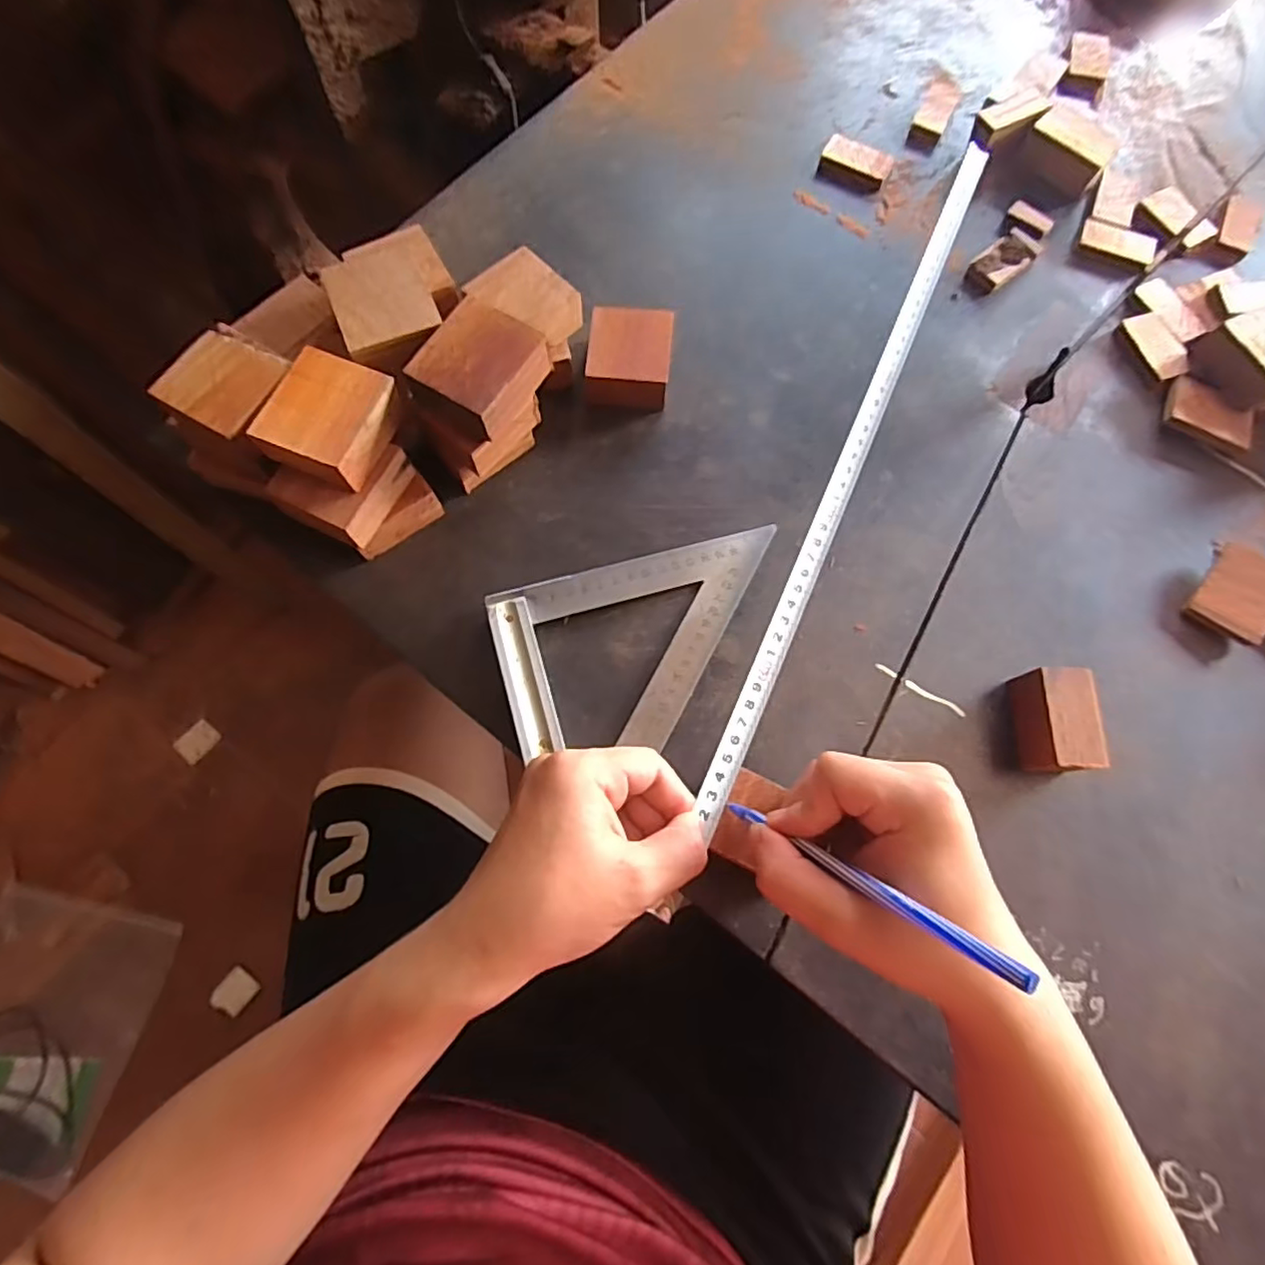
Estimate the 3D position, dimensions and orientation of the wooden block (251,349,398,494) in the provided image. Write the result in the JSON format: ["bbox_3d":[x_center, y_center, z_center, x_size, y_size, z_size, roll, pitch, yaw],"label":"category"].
[{"bbox_3d":[-0.168,-0.116,0.349,0.055,0.024,0.066,21,75,5],"label":"wooden block"}]

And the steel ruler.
[{"bbox_3d":[0.135,-0.113,0.370,0.018,0.004,0.471,27,75,-5],"label":"steel ruler"}]

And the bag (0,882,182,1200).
[{"bbox_3d":[-0.954,0.636,1.017,0.283,0.033,0.393,22,76,-6],"label":"bag"}]

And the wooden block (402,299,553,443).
[{"bbox_3d":[-0.088,-0.149,0.363,0.054,0.025,0.067,30,76,8],"label":"wooden block"}]

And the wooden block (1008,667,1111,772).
[{"bbox_3d":[0.241,0.051,0.362,0.028,0.038,0.056,0,73,-2],"label":"wooden block"}]

